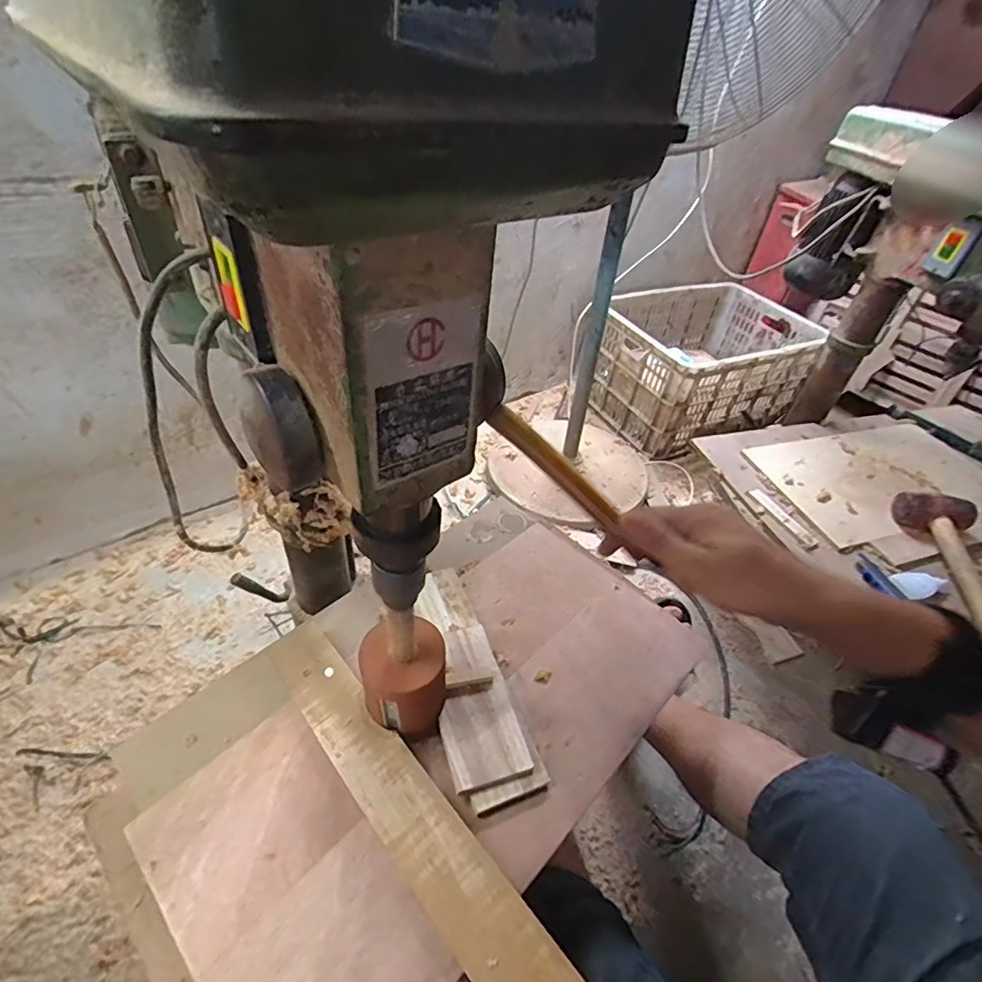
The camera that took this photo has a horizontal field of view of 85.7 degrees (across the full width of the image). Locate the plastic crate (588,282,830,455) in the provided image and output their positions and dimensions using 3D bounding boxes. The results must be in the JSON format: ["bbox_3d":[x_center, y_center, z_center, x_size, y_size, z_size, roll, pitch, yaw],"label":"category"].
[{"bbox_3d":[0.628,-0.376,1.591,0.569,0.289,0.437,-18,48,-25],"label":"plastic crate"}]

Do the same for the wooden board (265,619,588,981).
[{"bbox_3d":[-0.058,0.292,0.454,0.063,0.015,0.487,-29,51,-33],"label":"wooden board"}]

